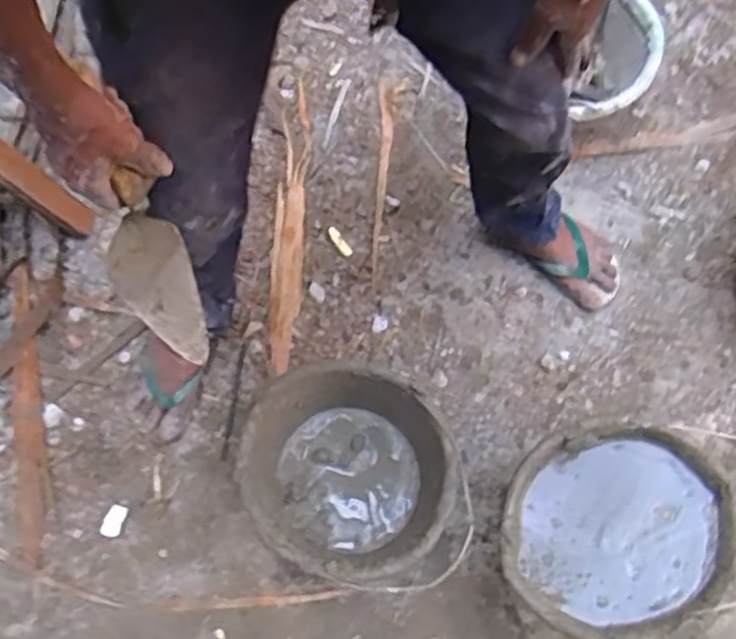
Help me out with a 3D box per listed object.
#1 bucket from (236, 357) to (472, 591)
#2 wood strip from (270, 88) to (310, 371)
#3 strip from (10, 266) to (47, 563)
[{"bbox_3d":[-0.014,0.222,1.076,0.299,0.209,0.287,-1,71,2],"label":"bucket"},{"bbox_3d":[-0.139,-0.168,1.314,0.052,0.015,0.525,2,74,3],"label":"wood strip"},{"bbox_3d":[-0.552,0.144,1.202,0.044,0.017,0.476,-9,73,-11],"label":"strip"}]

